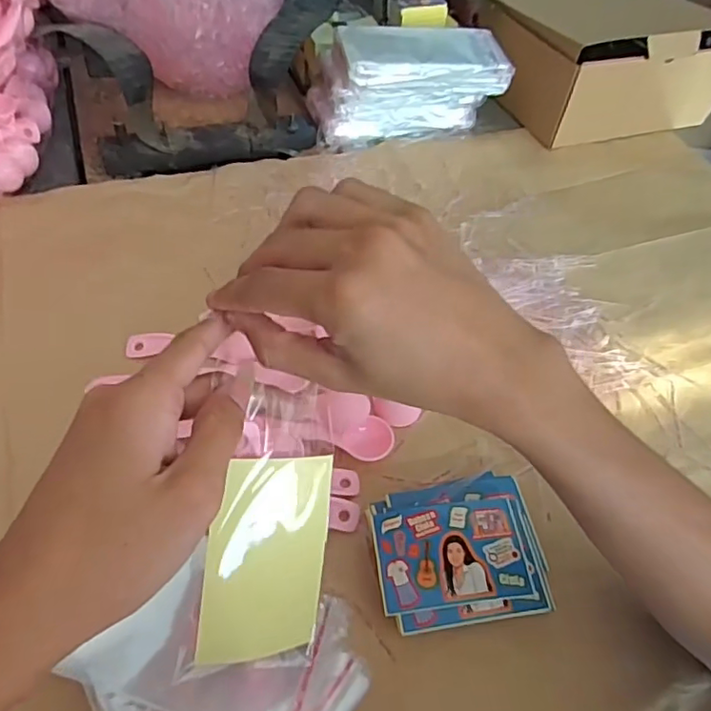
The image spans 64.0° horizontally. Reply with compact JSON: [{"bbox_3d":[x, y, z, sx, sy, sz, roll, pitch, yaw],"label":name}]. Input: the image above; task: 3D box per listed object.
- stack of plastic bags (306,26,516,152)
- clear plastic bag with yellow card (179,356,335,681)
[{"bbox_3d":[0.059,-0.323,0.671,0.214,0.099,0.108,-9,53,-12],"label":"stack of plastic bags"},{"bbox_3d":[-0.037,0.077,0.265,0.060,0.011,0.132,11,87,-33],"label":"clear plastic bag with yellow card"}]

